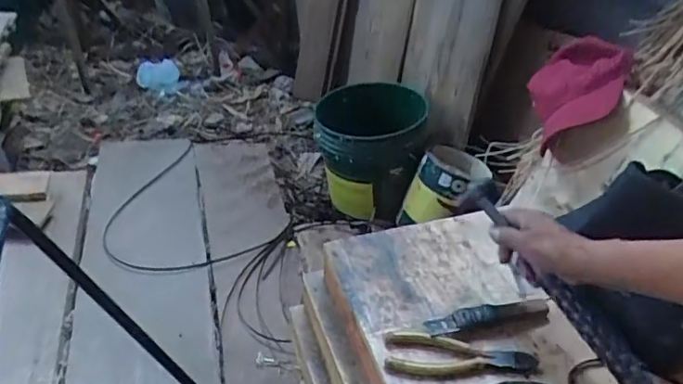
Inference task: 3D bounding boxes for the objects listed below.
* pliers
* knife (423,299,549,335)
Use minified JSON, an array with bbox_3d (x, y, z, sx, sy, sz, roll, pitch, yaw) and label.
[{"bbox_3d":[0.136,0.186,0.602,0.168,0.015,0.054,6,38,2],"label":"pliers"},{"bbox_3d":[0.181,0.153,0.643,0.160,0.022,0.032,-4,39,-11],"label":"knife"}]

